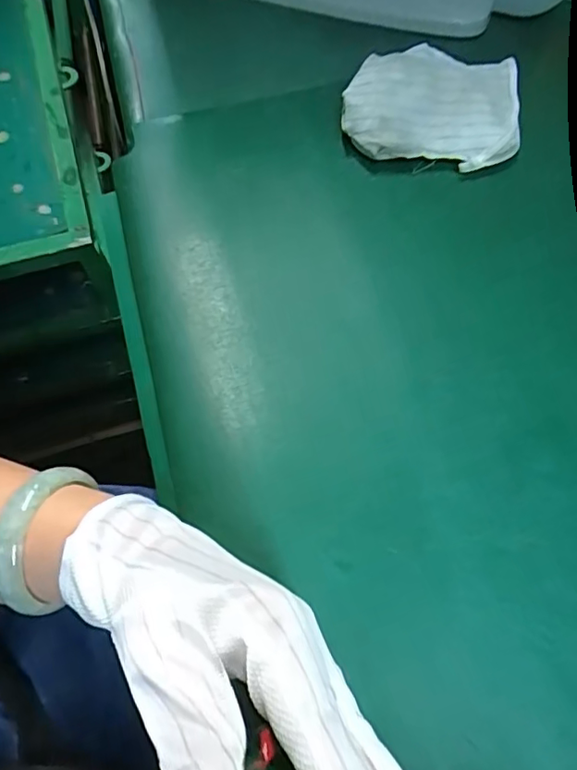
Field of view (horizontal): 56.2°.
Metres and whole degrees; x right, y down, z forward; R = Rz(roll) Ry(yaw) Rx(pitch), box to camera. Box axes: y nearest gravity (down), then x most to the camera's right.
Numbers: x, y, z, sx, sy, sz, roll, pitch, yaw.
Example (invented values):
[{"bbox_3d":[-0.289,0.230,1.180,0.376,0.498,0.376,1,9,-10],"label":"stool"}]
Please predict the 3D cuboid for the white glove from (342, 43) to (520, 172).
[{"bbox_3d":[0.103,-0.198,0.390,0.119,0.032,0.092,10,65,4],"label":"white glove"}]

